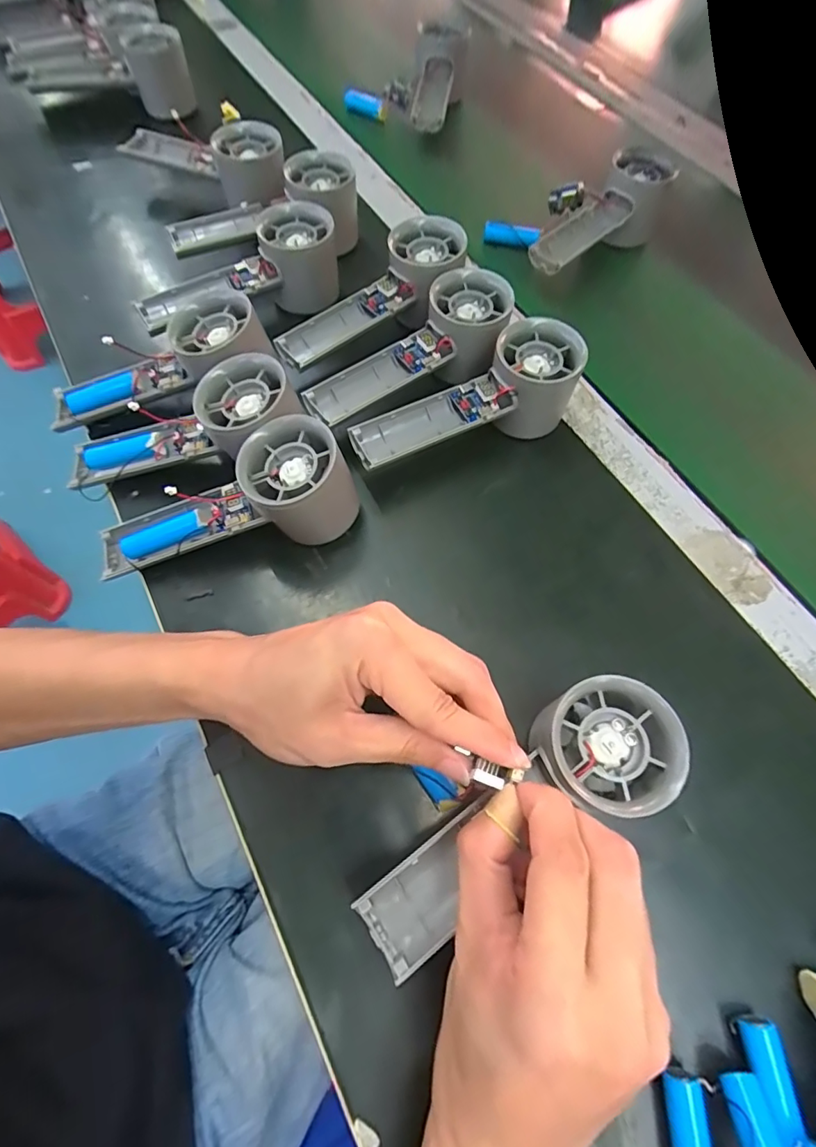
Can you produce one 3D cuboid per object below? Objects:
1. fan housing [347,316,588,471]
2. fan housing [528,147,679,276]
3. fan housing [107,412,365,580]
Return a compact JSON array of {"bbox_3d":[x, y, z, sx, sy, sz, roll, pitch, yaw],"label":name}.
[{"bbox_3d":[0.038,-0.114,0.326,0.159,0.058,0.054,-19,67,-10],"label":"fan housing"},{"bbox_3d":[0.167,-0.308,0.430,0.057,0.052,0.161,41,70,16],"label":"fan housing"},{"bbox_3d":[-0.109,-0.034,0.294,0.160,0.052,0.059,-19,66,6],"label":"fan housing"}]

